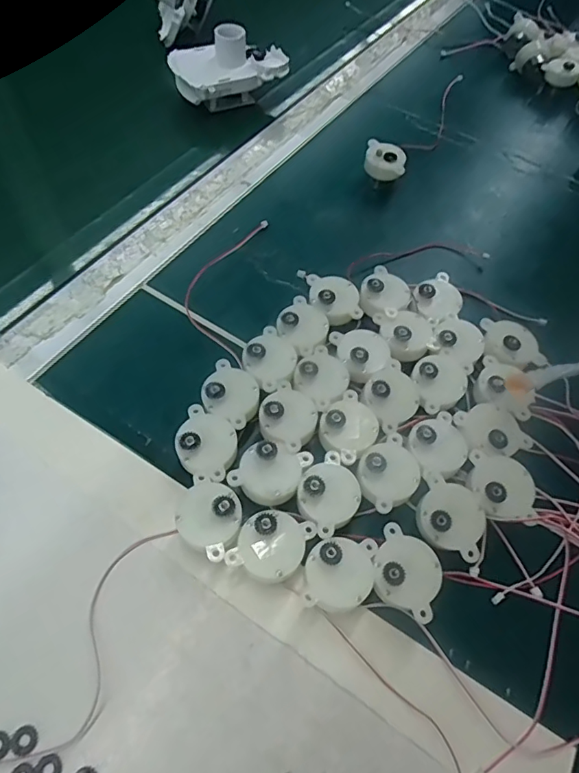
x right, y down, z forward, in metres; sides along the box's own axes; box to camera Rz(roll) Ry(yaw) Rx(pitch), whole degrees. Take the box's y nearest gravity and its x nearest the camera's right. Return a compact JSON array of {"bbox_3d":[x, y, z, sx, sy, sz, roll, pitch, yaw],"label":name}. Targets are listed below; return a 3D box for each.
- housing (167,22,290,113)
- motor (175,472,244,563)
[{"bbox_3d":[-0.056,-0.296,0.463,0.101,0.056,0.063,-17,61,-13],"label":"housing"},{"bbox_3d":[-0.040,0.067,0.254,0.033,0.031,0.033,27,61,12],"label":"motor"}]

